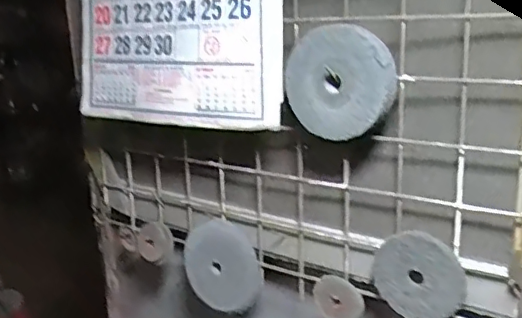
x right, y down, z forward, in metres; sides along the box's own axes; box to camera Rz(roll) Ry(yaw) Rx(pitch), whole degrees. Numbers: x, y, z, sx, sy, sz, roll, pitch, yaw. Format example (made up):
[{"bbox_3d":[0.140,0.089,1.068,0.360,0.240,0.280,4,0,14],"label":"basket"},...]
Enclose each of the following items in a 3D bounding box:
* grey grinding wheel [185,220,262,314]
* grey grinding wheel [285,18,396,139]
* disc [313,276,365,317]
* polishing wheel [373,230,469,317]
[{"bbox_3d":[-0.049,0.131,0.687,0.106,0.105,0.015,13,8,24],"label":"grey grinding wheel"},{"bbox_3d":[0.073,-0.073,0.528,0.101,0.103,0.021,15,16,32],"label":"grey grinding wheel"},{"bbox_3d":[0.083,0.151,0.601,0.054,0.051,0.011,4,16,23],"label":"disc"},{"bbox_3d":[0.151,0.114,0.538,0.086,0.084,0.017,6,17,28],"label":"polishing wheel"}]

